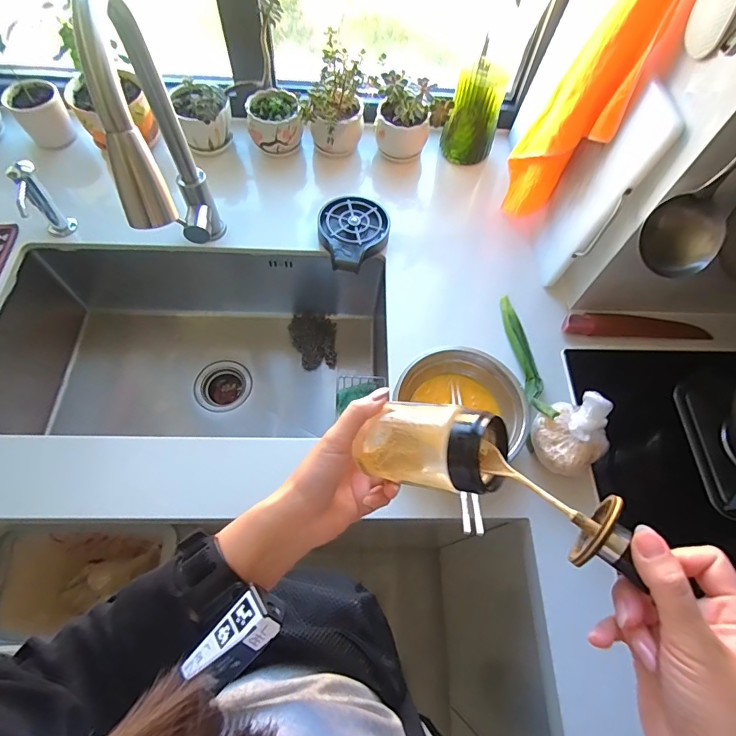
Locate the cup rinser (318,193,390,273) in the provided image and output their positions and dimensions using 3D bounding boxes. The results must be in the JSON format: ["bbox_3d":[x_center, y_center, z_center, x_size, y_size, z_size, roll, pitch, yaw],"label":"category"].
[{"bbox_3d":[-0.025,-0.239,0.760,0.118,0.042,0.136,9,63,1],"label":"cup rinser"}]

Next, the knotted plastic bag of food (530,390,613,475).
[{"bbox_3d":[0.266,0.088,0.562,0.081,0.106,0.086,-29,68,-17],"label":"knotted plastic bag of food"}]

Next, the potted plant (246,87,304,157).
[{"bbox_3d":[-0.176,-0.462,0.822,0.097,0.084,0.086,-11,64,-9],"label":"potted plant"}]

